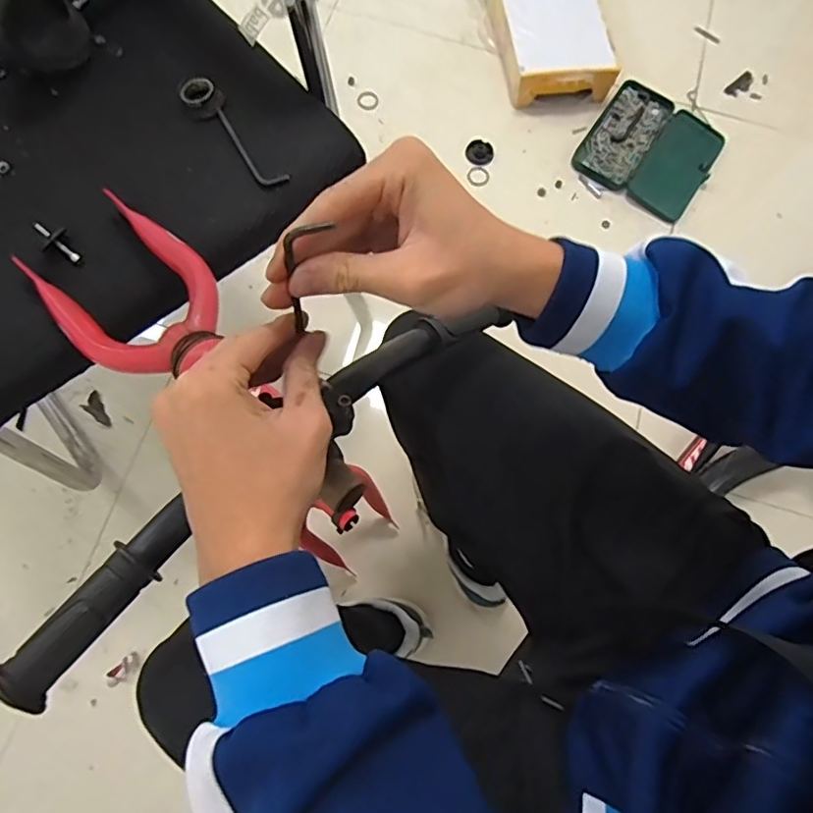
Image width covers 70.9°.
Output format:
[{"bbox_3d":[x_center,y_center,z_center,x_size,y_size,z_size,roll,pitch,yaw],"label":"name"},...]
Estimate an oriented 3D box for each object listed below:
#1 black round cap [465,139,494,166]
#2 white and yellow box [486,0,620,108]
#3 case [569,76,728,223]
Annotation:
[{"bbox_3d":[0.148,-0.515,1.154,0.055,0.008,0.050,1,73,-3],"label":"black round cap"},{"bbox_3d":[0.298,-0.801,1.192,0.209,0.098,0.340,-9,75,-7],"label":"white and yellow box"},{"bbox_3d":[0.500,-0.525,1.175,0.247,0.025,0.261,33,74,7],"label":"case"}]

